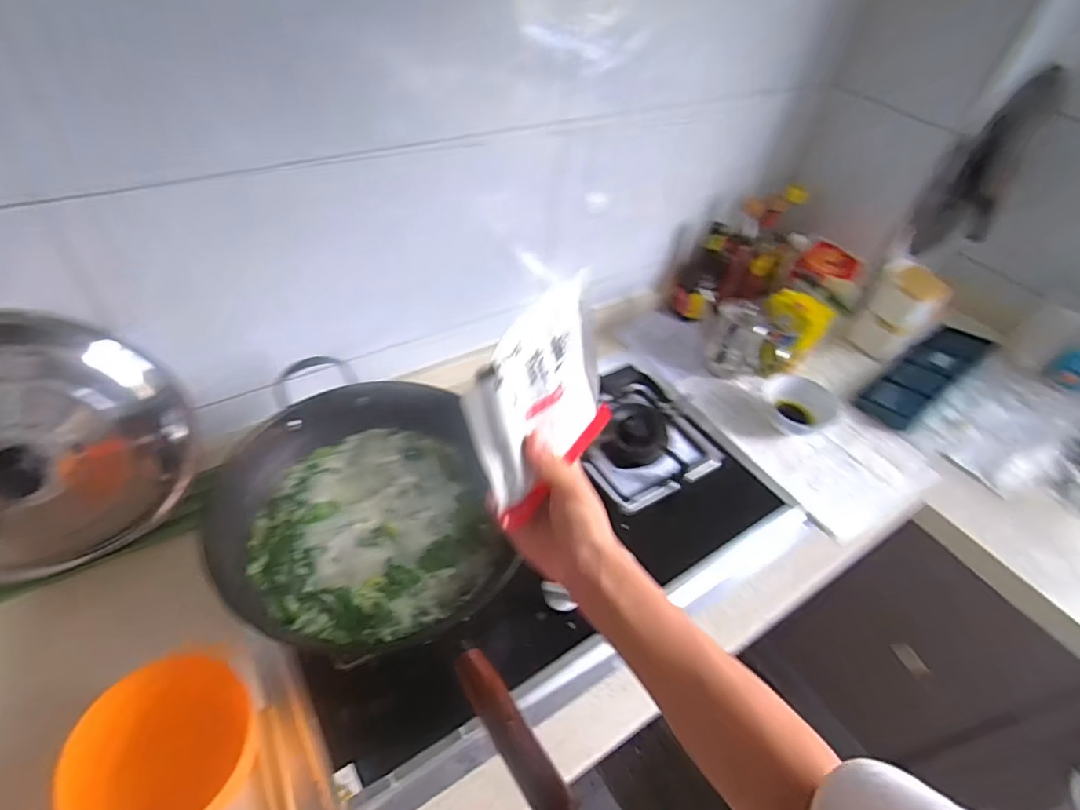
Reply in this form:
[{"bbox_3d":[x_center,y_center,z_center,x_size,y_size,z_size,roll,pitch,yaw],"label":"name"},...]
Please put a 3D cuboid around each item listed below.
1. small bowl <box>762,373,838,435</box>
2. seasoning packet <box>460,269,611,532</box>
[{"bbox_3d":[0.448,-0.004,0.994,0.136,0.053,0.108,-21,53,-24],"label":"small bowl"},{"bbox_3d":[0.003,-0.002,0.388,0.015,0.135,0.122,19,50,35],"label":"seasoning packet"}]

